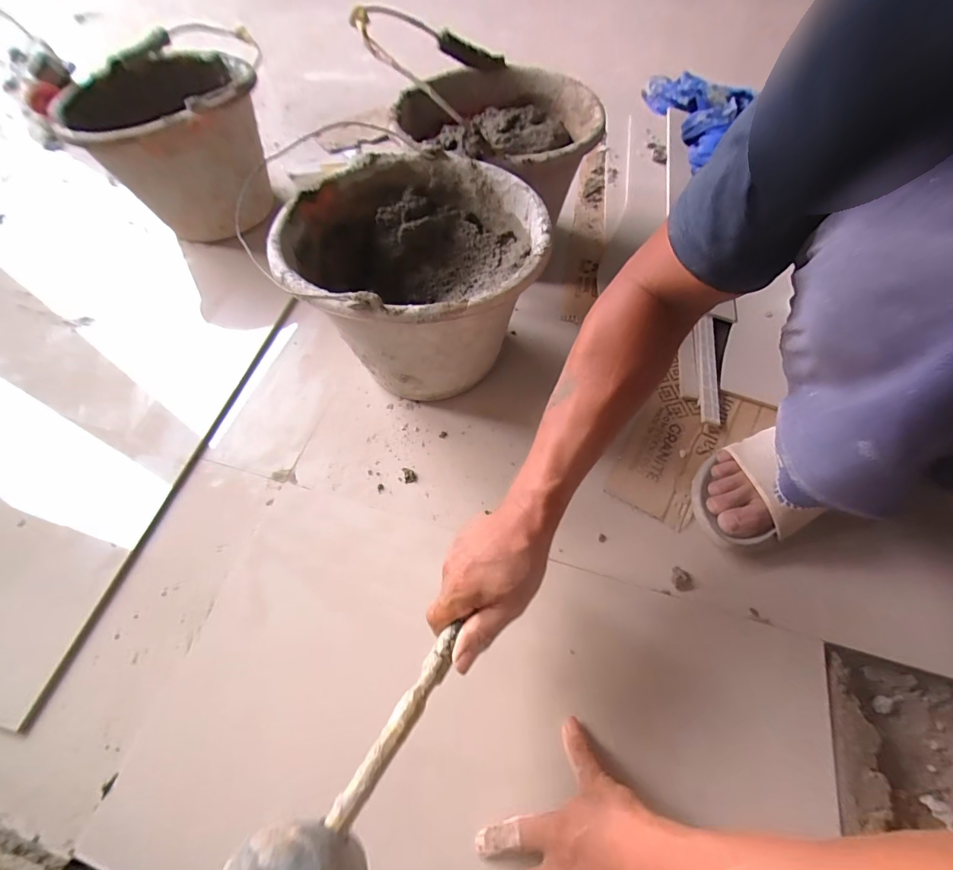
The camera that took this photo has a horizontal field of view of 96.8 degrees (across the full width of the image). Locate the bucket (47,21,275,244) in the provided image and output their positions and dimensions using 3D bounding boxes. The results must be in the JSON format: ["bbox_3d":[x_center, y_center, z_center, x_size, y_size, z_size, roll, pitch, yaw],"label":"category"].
[{"bbox_3d":[-0.471,-0.484,0.719,0.300,0.210,0.245,-34,65,-17],"label":"bucket"}]

